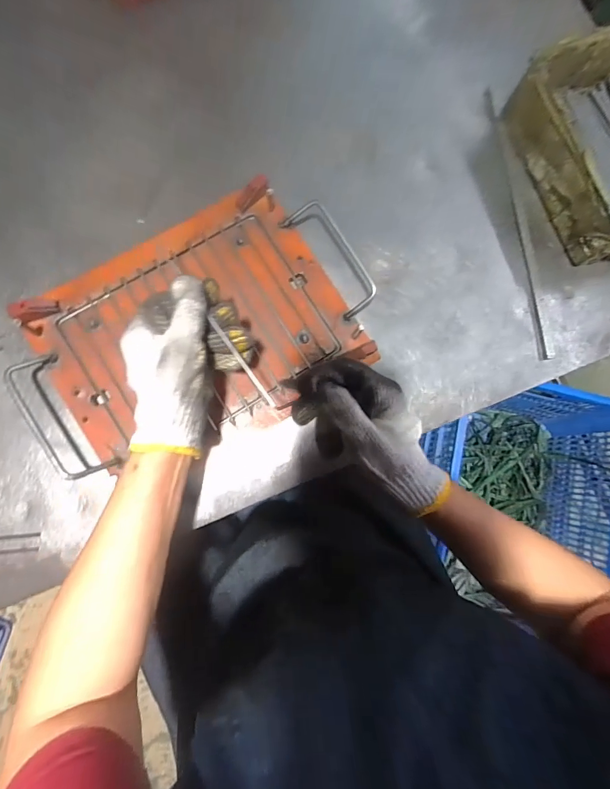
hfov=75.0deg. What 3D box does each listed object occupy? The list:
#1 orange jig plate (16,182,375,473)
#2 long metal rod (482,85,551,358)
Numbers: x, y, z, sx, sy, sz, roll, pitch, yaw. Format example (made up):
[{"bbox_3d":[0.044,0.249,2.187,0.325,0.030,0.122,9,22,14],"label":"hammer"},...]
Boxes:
[{"bbox_3d":[-0.107,-0.063,0.422,0.301,0.021,0.227,-33,86,-8],"label":"orange jig plate"},{"bbox_3d":[0.259,-0.214,0.485,0.014,0.006,0.348,-7,83,-6],"label":"long metal rod"}]

